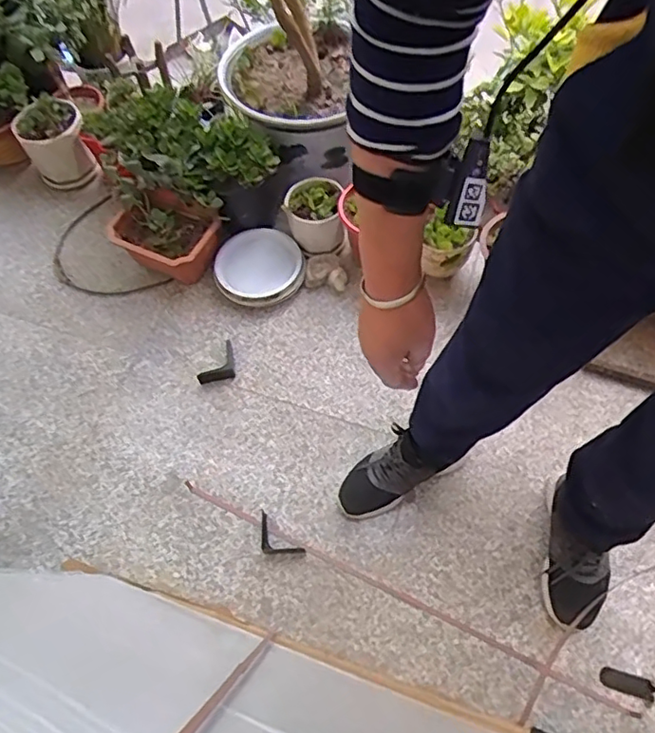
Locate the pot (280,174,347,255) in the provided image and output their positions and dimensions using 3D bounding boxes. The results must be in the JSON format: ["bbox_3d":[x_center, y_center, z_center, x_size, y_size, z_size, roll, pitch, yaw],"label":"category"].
[{"bbox_3d":[-0.027,-0.337,1.313,0.128,0.101,0.152,-5,61,1],"label":"pot"}]

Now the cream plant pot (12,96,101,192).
[{"bbox_3d":[-0.675,-0.556,1.473,0.157,0.169,0.141,-29,63,-12],"label":"cream plant pot"}]

